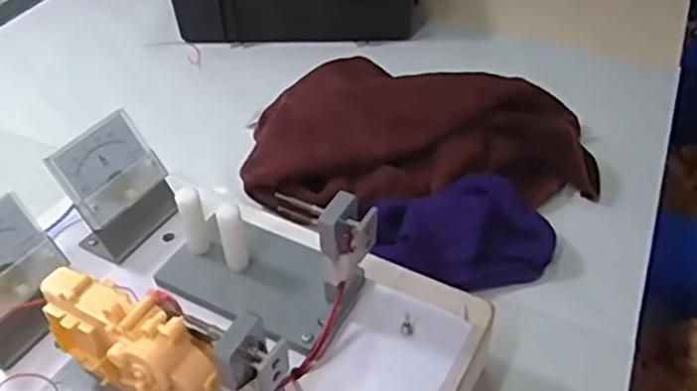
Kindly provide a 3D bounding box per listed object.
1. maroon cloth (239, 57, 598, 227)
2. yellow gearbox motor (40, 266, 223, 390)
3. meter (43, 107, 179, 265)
[{"bbox_3d":[0.068,-0.057,0.597,0.308,0.065,0.173,-3,44,-2],"label":"maroon cloth"},{"bbox_3d":[-0.109,0.071,0.321,0.096,0.040,0.043,19,47,20],"label":"yellow gearbox motor"},{"bbox_3d":[-0.154,-0.006,0.435,0.039,0.073,0.065,23,49,23],"label":"meter"}]

